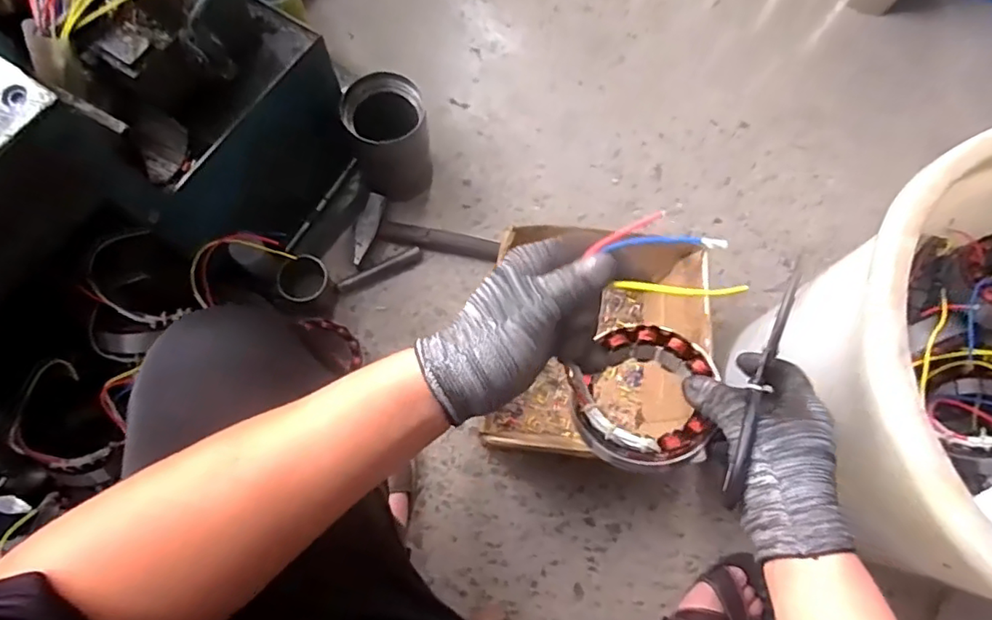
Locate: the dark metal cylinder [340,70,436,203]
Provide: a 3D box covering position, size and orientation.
[{"bbox_3d":[-0.163,-0.263,0.895,0.125,0.161,0.131,-10,74,-5],"label":"dark metal cylinder"}]

